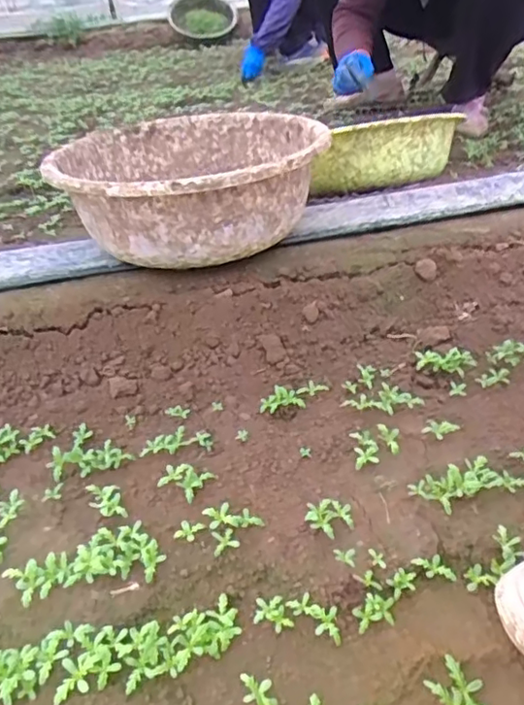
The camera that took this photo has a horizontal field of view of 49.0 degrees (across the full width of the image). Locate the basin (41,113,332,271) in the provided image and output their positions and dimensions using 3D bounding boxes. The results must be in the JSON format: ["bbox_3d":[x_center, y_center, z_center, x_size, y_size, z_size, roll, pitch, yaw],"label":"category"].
[{"bbox_3d":[-0.096,-0.245,0.821,0.349,0.154,0.377,-3,36,2],"label":"basin"}]

